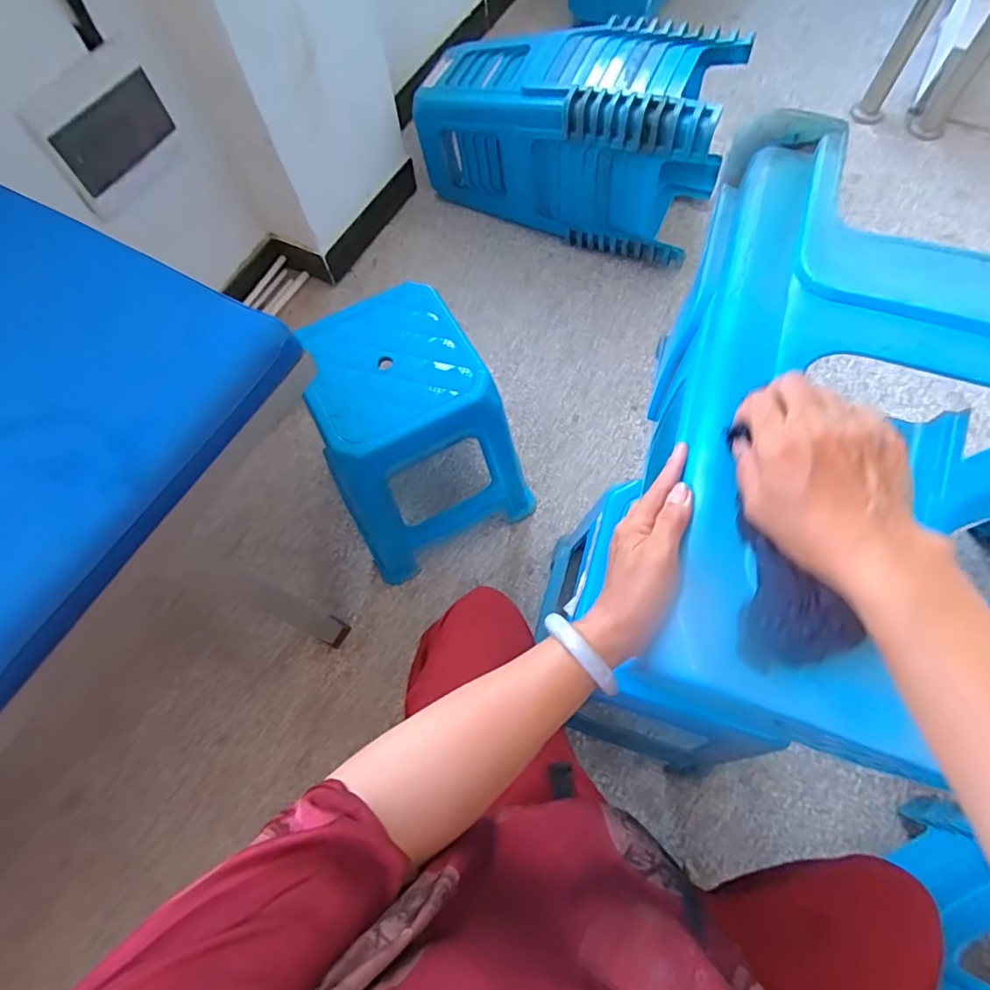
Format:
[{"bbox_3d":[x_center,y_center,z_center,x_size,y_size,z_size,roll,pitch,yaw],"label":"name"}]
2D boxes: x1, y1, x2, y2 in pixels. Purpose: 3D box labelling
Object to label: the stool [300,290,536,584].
[{"bbox_3d":[-0.158,-0.106,1.028,0.335,0.423,0.322,-27,67,-9],"label":"stool"}]

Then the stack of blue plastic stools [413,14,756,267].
[{"bbox_3d":[0.178,-0.989,1.459,0.808,0.405,0.359,26,70,12],"label":"stack of blue plastic stools"}]

